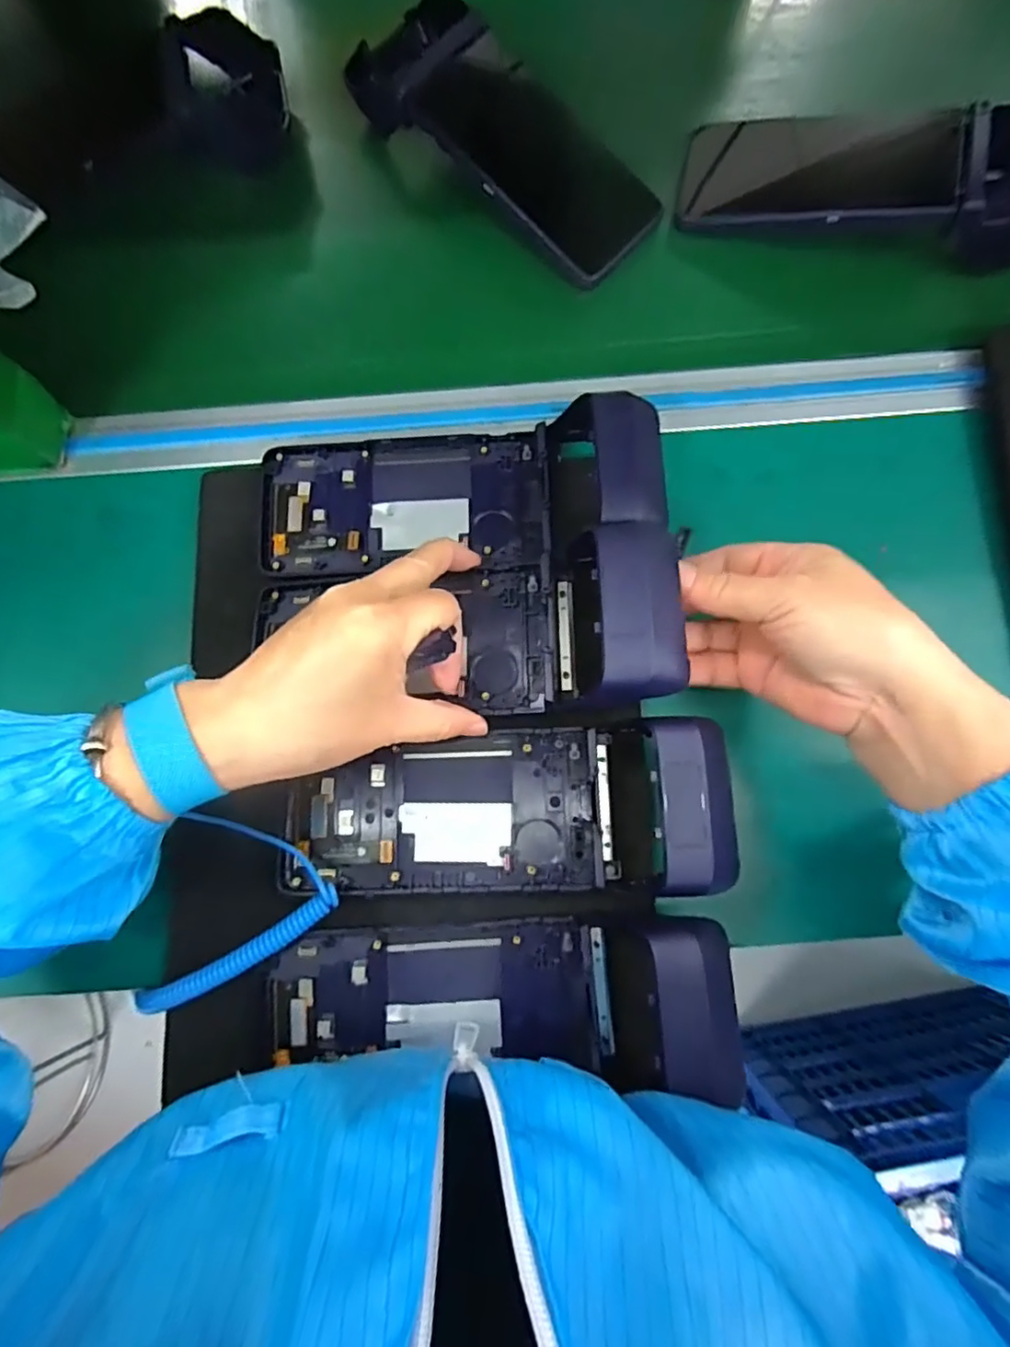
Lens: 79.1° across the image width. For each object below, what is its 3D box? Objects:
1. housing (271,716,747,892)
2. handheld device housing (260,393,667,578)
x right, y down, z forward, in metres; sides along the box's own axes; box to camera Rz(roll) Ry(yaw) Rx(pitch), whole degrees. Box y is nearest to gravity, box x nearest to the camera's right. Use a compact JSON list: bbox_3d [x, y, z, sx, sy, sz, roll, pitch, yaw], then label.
[{"bbox_3d":[-0.001,0.070,0.310,0.218,0.048,0.079,-7,78,13],"label":"housing"},{"bbox_3d":[-0.029,-0.103,0.329,0.222,0.054,0.092,-2,79,0],"label":"handheld device housing"}]

